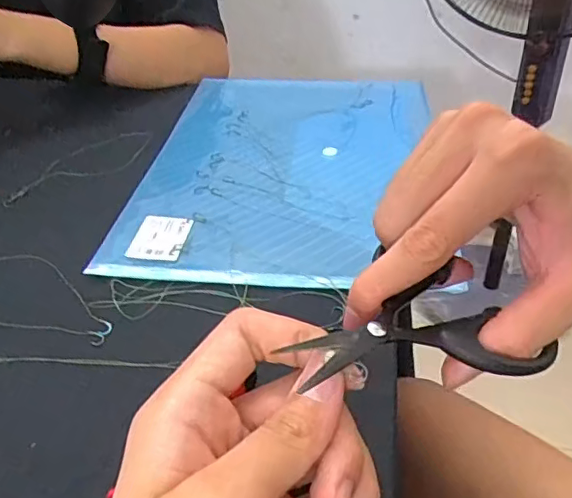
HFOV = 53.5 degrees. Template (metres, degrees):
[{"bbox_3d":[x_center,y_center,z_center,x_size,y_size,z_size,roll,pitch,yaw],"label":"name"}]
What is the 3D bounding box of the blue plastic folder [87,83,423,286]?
[{"bbox_3d":[0.003,-0.082,0.478,0.223,0.006,0.335,2,38,7],"label":"blue plastic folder"}]

